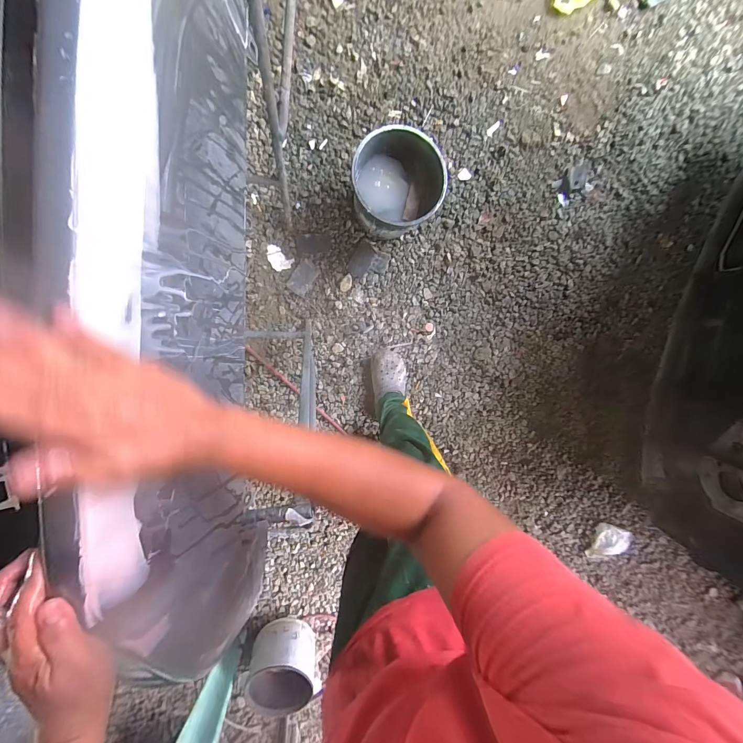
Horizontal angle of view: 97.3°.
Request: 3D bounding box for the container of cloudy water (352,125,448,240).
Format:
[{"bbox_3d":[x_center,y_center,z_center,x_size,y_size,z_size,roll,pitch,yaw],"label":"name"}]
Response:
[{"bbox_3d":[0.066,-0.552,1.005,0.238,0.228,0.250,-1,97,-4],"label":"container of cloudy water"}]

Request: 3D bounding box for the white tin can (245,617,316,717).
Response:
[{"bbox_3d":[-0.323,1.076,1.195,0.228,0.166,0.242,-1,97,-4],"label":"white tin can"}]

